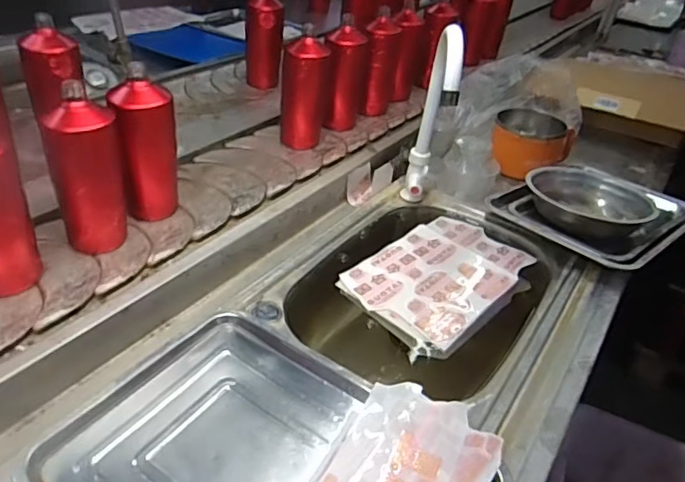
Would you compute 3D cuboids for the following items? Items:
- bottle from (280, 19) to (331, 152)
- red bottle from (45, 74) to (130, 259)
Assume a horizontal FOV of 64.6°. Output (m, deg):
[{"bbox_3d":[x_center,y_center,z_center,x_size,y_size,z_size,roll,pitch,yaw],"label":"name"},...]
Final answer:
[{"bbox_3d":[-0.066,-0.266,0.967,0.084,0.184,0.086,5,38,-7],"label":"bottle"},{"bbox_3d":[-0.312,-0.088,0.667,0.074,0.202,0.064,-4,37,-19],"label":"red bottle"}]

